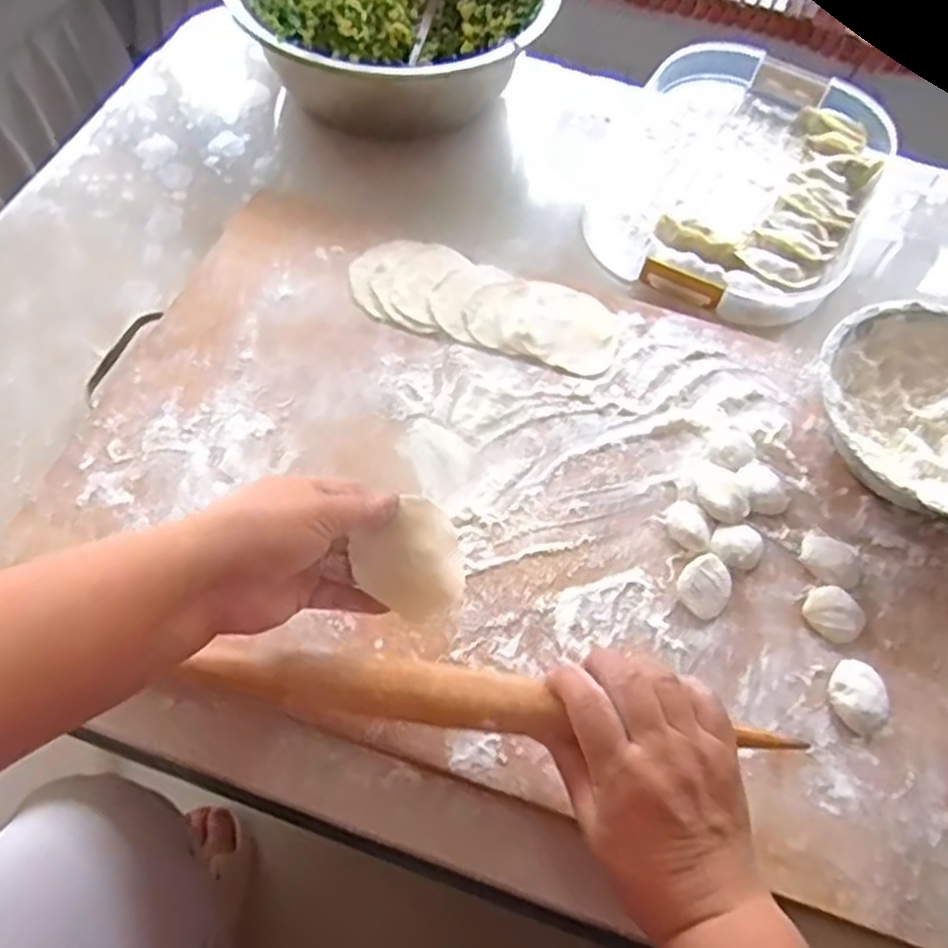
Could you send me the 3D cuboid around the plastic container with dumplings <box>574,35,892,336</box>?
[{"bbox_3d":[0.231,-0.258,0.673,0.224,0.046,0.310,24,61,9],"label":"plastic container with dumplings"}]

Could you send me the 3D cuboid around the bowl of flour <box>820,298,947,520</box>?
[{"bbox_3d":[0.298,-0.031,0.503,0.155,0.056,0.157,2,60,-3],"label":"bowl of flour"}]

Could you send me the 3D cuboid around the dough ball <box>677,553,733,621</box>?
[{"bbox_3d":[0.138,0.066,0.458,0.030,0.010,0.037,37,64,16],"label":"dough ball"}]

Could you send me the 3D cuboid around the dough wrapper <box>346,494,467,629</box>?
[{"bbox_3d":[-0.030,0.047,0.405,0.055,0.009,0.058,-43,93,-8],"label":"dough wrapper"}]

